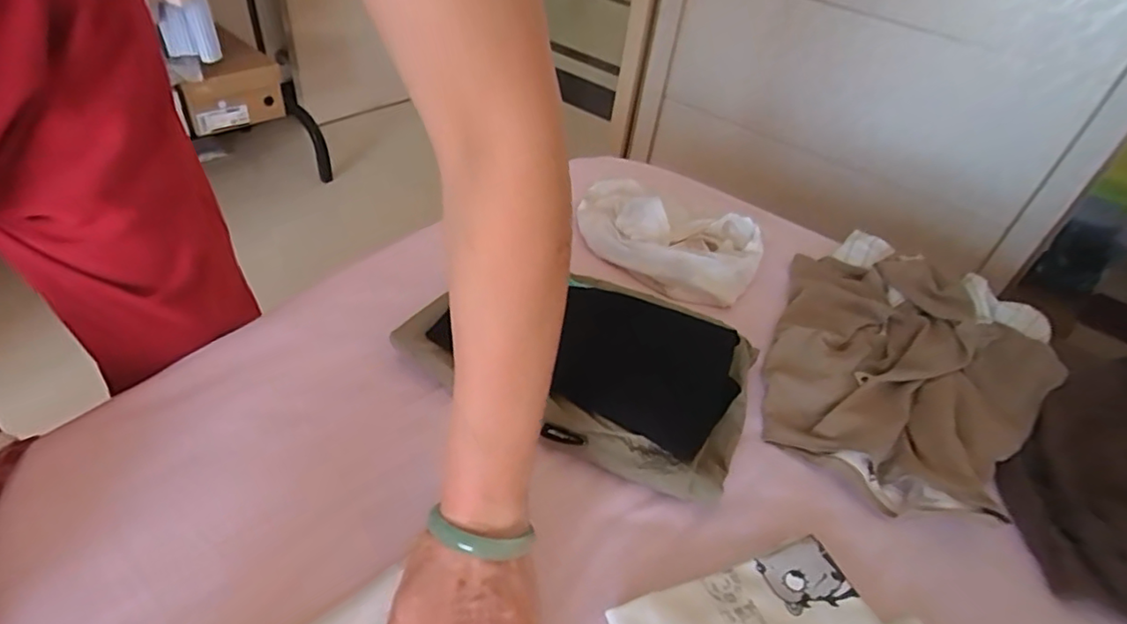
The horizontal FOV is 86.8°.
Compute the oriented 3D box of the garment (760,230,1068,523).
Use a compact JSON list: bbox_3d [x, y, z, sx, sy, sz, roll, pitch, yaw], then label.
[{"bbox_3d":[0.339,0.036,0.606,0.261,0.046,0.378,30,43,28],"label":"garment"}]

